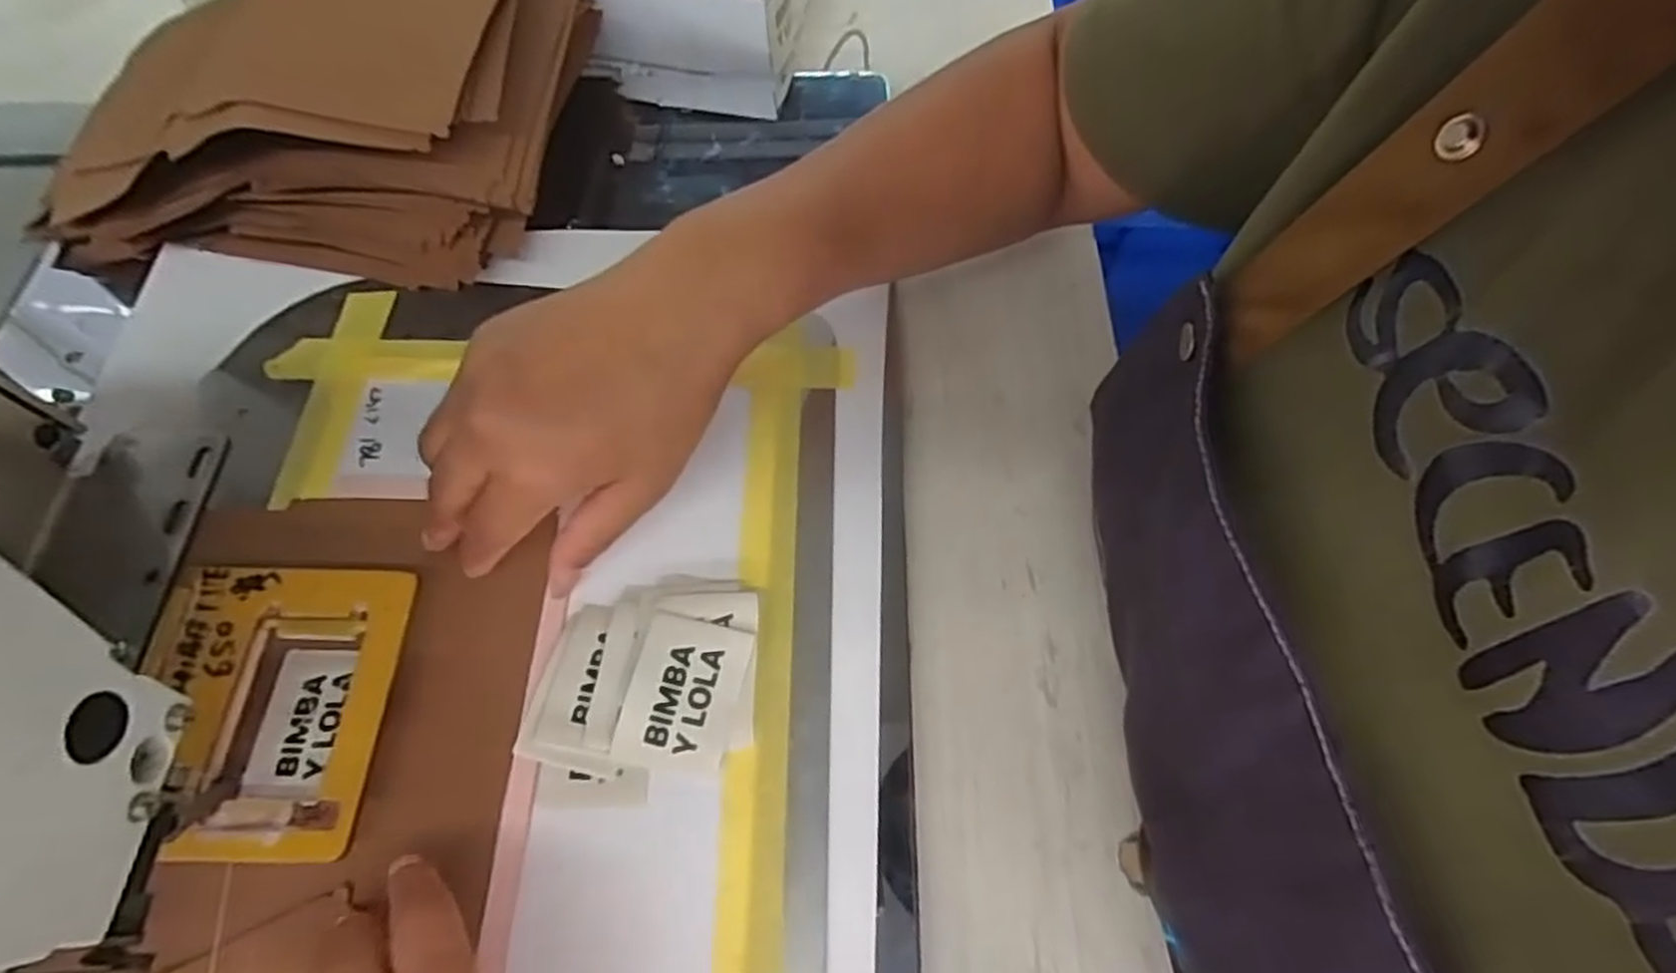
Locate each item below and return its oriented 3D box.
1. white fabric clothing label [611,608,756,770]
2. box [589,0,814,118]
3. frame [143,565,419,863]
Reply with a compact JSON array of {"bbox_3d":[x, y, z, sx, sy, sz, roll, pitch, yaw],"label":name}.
[{"bbox_3d":[-0.059,0.079,0.302,0.042,0.005,0.055,13,72,1],"label":"white fabric clothing label"},{"bbox_3d":[-0.081,-0.327,0.515,0.126,0.074,0.148,8,63,4],"label":"box"},{"bbox_3d":[-0.214,0.080,0.292,0.088,0.007,0.105,4,63,-4],"label":"frame"}]

